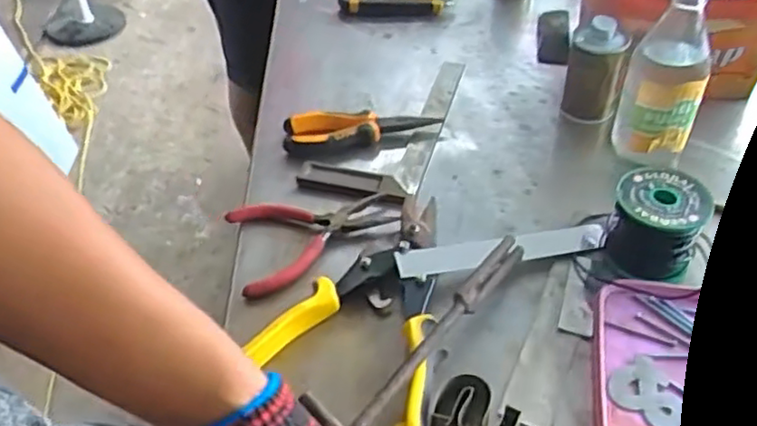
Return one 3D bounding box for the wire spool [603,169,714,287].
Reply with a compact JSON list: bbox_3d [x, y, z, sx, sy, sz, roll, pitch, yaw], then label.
[{"bbox_3d":[0.219,0.010,0.531,0.068,0.060,0.068,-2,43,2],"label":"wire spool"}]

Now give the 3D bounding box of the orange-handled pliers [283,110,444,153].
[{"bbox_3d":[-0.017,-0.084,0.675,0.154,0.029,0.042,-7,43,-4],"label":"orange-handled pliers"}]

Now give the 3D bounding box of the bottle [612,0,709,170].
[{"bbox_3d":[0.256,-0.121,0.597,0.067,0.167,0.058,14,46,18],"label":"bottle"}]

